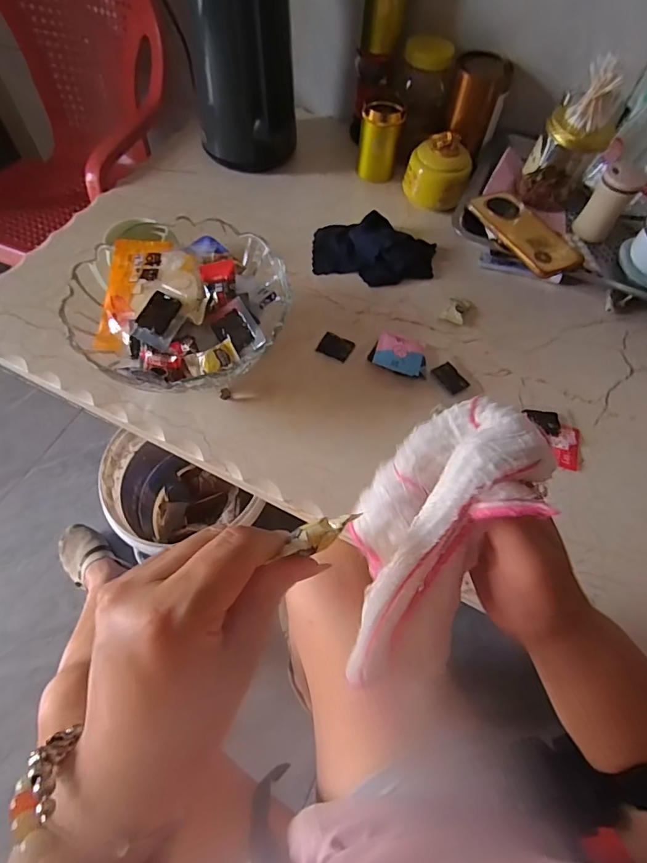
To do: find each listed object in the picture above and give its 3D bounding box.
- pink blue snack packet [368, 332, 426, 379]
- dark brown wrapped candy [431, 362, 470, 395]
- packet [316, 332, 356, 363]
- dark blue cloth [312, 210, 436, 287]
[{"bbox_3d":[0.094,-0.094,0.550,0.070,0.020,0.048,11,61,4],"label":"pink blue snack packet"},{"bbox_3d":[0.157,-0.065,0.547,0.033,0.010,0.043,-29,66,-17],"label":"dark brown wrapped candy"},{"bbox_3d":[0.015,-0.108,0.564,0.041,0.004,0.034,26,63,11],"label":"packet"},{"bbox_3d":[0.075,-0.266,0.635,0.179,0.036,0.113,0,61,-3],"label":"dark blue cloth"}]

